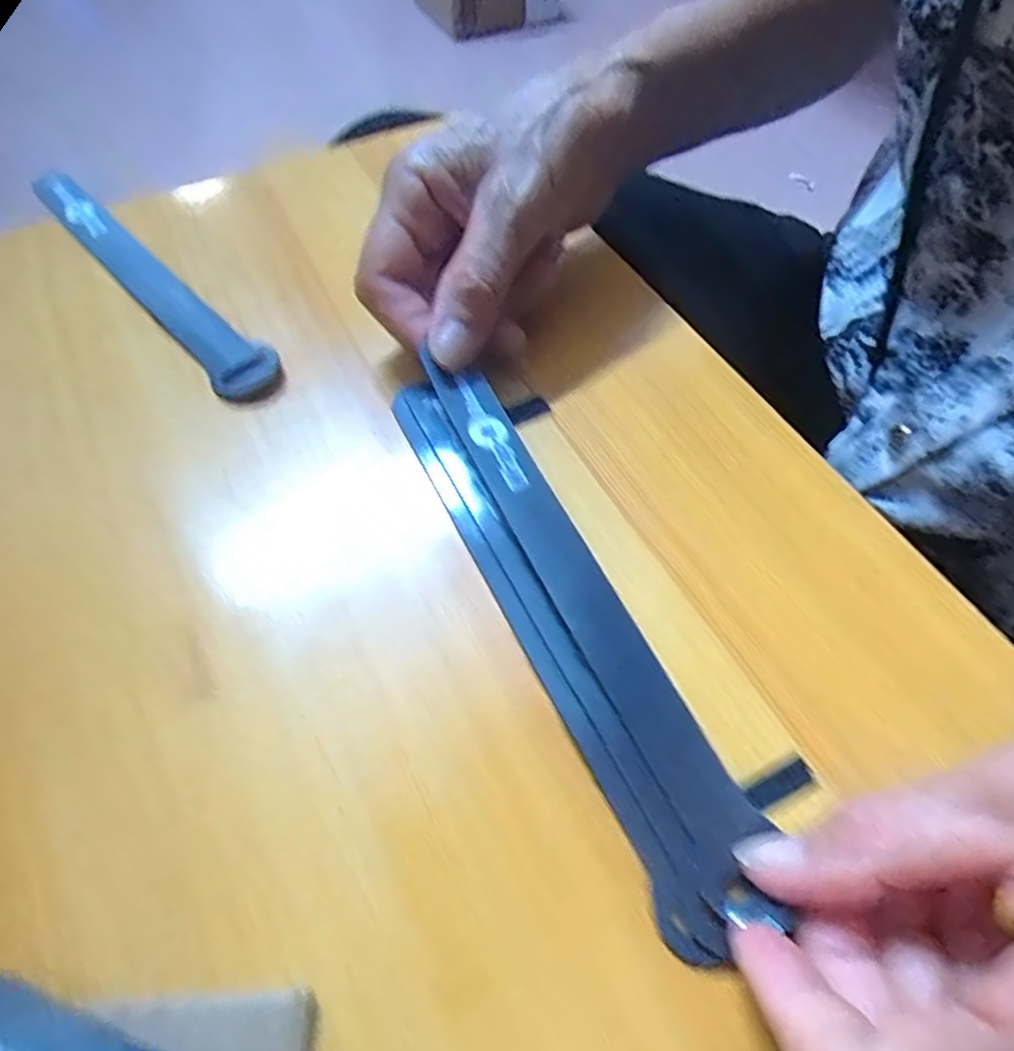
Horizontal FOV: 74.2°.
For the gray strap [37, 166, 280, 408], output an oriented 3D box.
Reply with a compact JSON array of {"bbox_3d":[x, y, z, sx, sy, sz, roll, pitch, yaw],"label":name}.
[{"bbox_3d":[-0.156,-0.108,0.294,0.024,0.019,0.203,-37,61,-22],"label":"gray strap"}]

